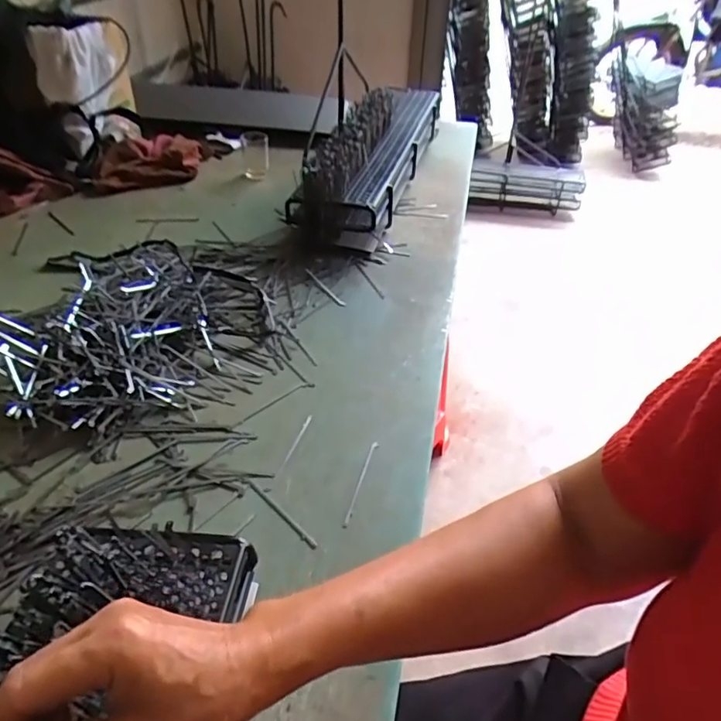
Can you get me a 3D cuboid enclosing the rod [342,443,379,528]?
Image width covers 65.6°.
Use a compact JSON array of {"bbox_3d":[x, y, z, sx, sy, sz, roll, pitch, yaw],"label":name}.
[{"bbox_3d":[0.001,0.123,0.571,0.008,0.004,0.111,12,42,13],"label":"rod"}]

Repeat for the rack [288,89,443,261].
[{"bbox_3d":[0.019,-0.389,1.063,0.152,0.131,0.531,10,42,11],"label":"rack"}]

